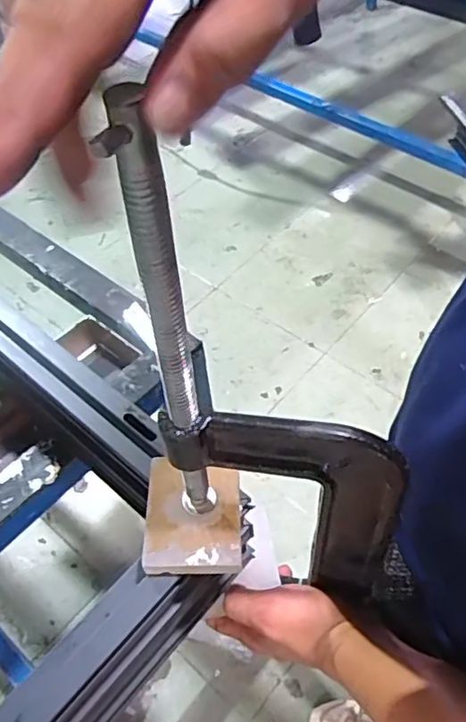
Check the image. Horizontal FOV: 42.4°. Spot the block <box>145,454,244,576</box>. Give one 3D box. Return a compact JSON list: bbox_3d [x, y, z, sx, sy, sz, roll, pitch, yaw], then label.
[{"bbox_3d":[-0.026,0.099,0.394,0.061,0.010,0.075,-3,52,2],"label":"block"}]

